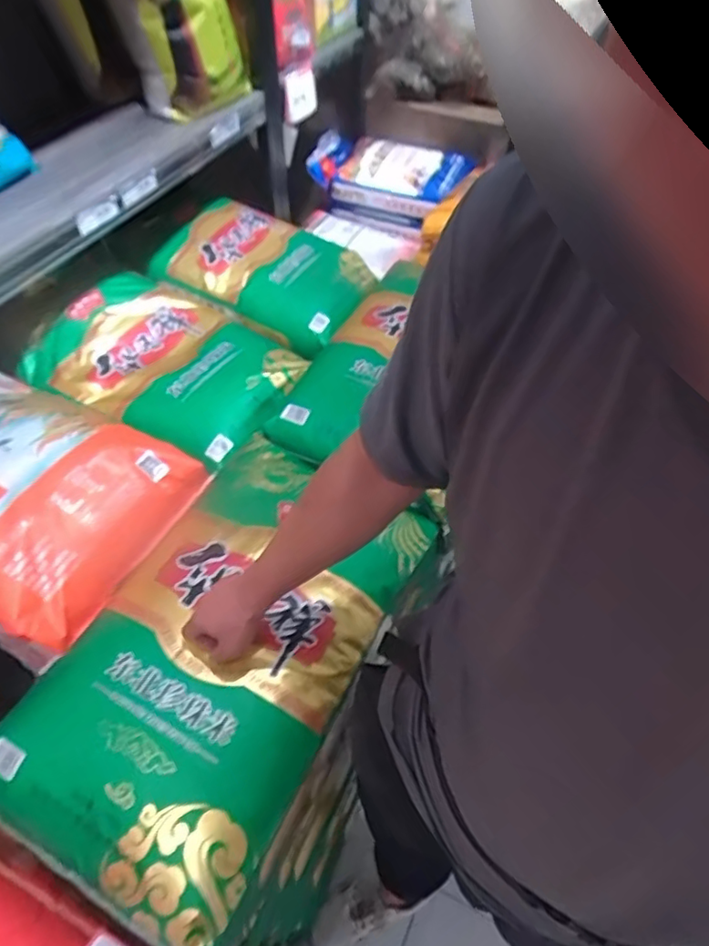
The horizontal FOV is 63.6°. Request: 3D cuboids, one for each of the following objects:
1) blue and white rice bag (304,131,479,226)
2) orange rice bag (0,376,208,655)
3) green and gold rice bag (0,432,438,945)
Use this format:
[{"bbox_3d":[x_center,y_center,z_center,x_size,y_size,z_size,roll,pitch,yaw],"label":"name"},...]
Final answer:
[{"bbox_3d":[0.099,-0.843,1.637,0.437,0.181,0.161,-1,52,-1],"label":"blue and white rice bag"},{"bbox_3d":[-0.516,0.013,0.873,0.429,0.140,0.347,22,55,16],"label":"orange rice bag"},{"bbox_3d":[-0.172,0.228,0.786,0.351,0.123,0.598,22,48,20],"label":"green and gold rice bag"}]

